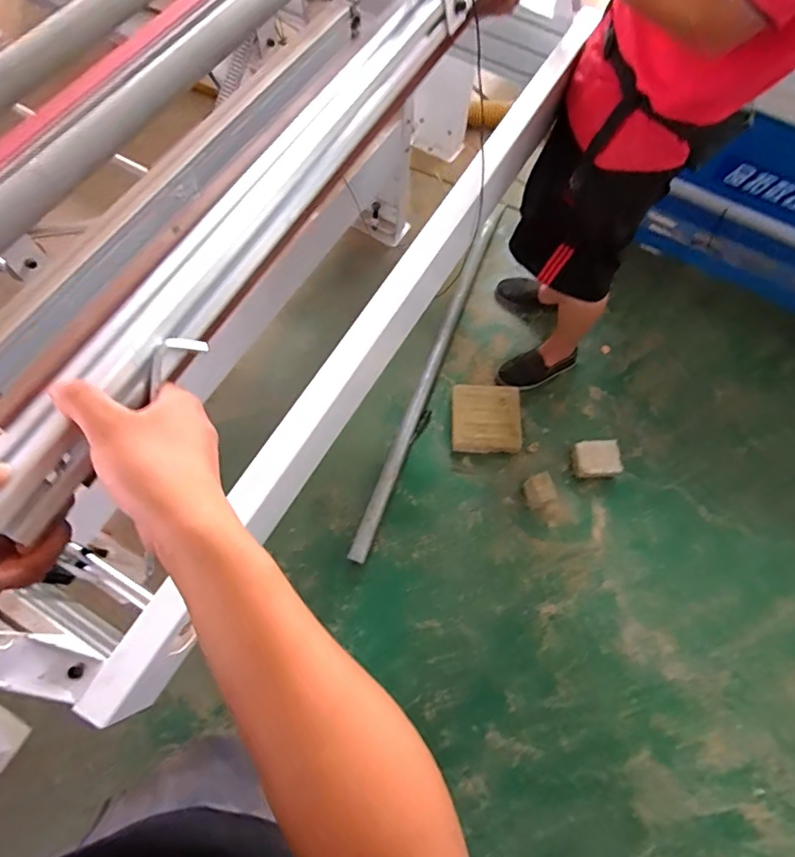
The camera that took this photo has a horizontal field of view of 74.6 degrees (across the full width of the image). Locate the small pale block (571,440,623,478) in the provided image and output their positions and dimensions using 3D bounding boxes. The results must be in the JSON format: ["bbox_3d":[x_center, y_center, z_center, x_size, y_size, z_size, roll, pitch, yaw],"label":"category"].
[{"bbox_3d":[0.577,0.089,1.519,0.129,0.069,0.102,-1,67,-1],"label":"small pale block"}]

